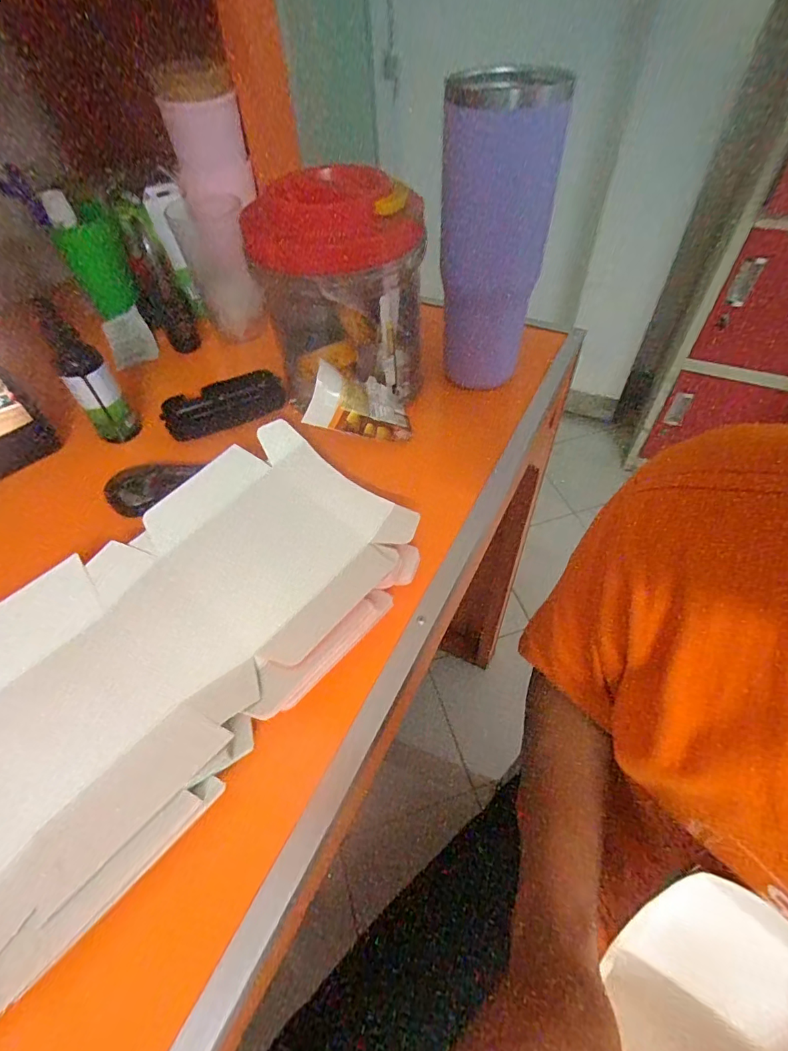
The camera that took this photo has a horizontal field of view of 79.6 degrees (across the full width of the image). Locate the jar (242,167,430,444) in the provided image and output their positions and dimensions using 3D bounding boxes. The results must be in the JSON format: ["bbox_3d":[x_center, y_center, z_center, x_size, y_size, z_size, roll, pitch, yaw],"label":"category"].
[{"bbox_3d":[-0.038,-0.173,0.381,0.131,0.140,0.142,-2,52,3],"label":"jar"}]

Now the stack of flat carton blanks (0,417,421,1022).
[{"bbox_3d":[-0.145,0.071,0.294,0.188,0.019,0.339,33,61,26],"label":"stack of flat carton blanks"}]

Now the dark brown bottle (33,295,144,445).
[{"bbox_3d":[-0.266,-0.131,0.409,0.037,0.112,0.046,-29,55,-18],"label":"dark brown bottle"}]

